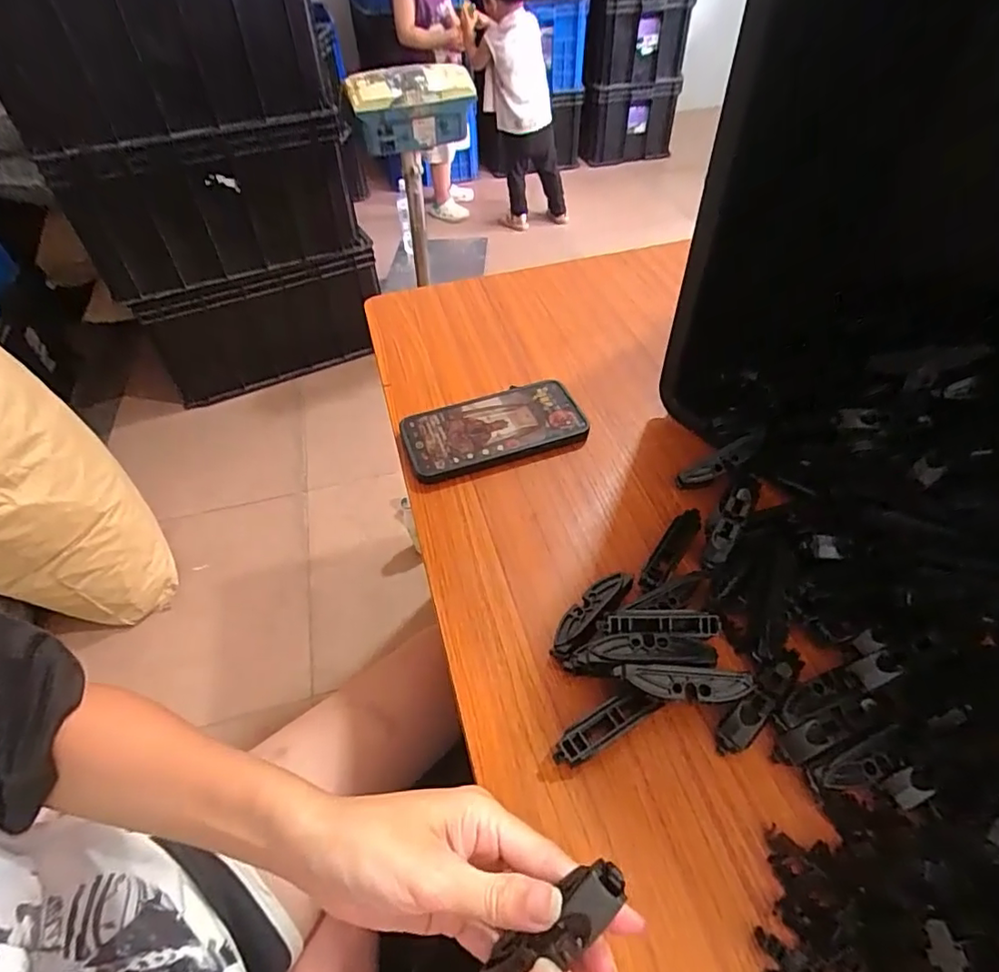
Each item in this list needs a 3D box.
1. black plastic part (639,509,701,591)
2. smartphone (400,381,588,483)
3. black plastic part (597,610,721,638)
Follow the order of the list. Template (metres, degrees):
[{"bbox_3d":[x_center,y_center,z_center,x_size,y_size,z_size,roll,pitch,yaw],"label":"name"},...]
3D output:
[{"bbox_3d":[0.123,0.046,0.402,0.018,0.010,0.081,28,56,25],"label":"black plastic part"},{"bbox_3d":[-0.005,-0.051,0.500,0.157,0.014,0.079,-16,49,-10],"label":"smartphone"},{"bbox_3d":[0.100,0.088,0.350,0.079,0.020,0.013,5,47,-12],"label":"black plastic part"}]

